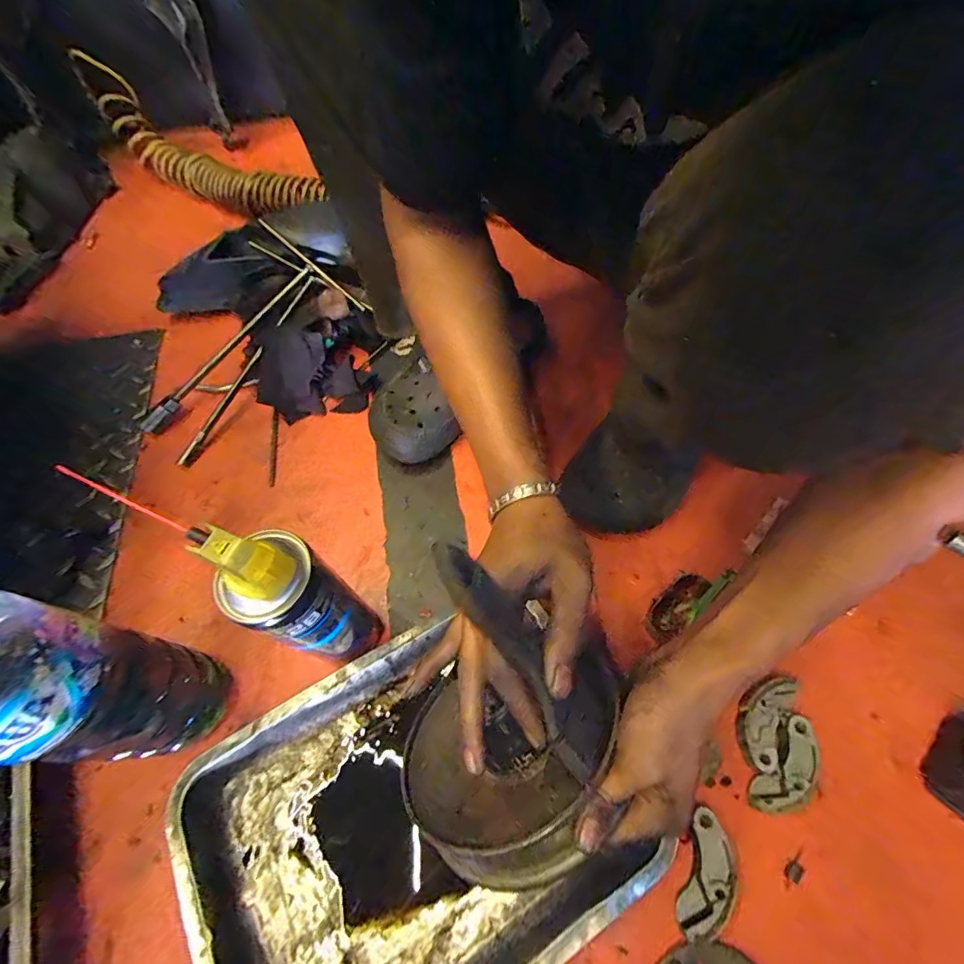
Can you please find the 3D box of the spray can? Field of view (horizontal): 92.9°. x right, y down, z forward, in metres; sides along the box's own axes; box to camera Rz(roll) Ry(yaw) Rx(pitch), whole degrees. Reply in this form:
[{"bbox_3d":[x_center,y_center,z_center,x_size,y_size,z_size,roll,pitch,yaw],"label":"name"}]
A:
[{"bbox_3d":[-0.140,0.091,0.361,0.071,0.239,0.062,38,68,21],"label":"spray can"}]

